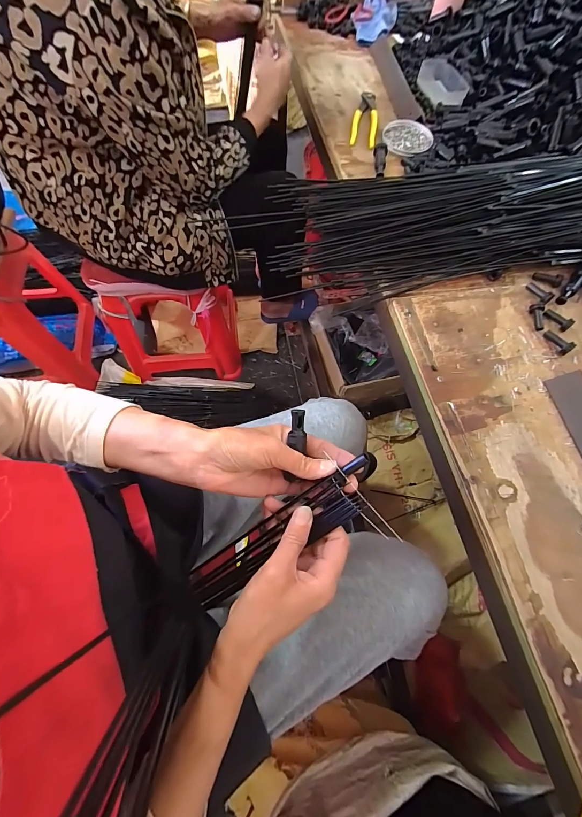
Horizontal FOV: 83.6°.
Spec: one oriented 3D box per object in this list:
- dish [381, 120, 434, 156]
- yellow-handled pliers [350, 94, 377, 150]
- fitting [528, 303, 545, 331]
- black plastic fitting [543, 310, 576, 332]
[{"bbox_3d":[0.215,-0.502,0.603,0.090,0.012,0.095,1,68,-3],"label":"dish"},{"bbox_3d":[0.142,-0.551,0.617,0.046,0.011,0.162,11,68,2],"label":"yellow-handled pliers"},{"bbox_3d":[0.345,-0.128,0.456,0.017,0.012,0.040,13,68,2],"label":"fitting"},{"bbox_3d":[0.377,-0.126,0.459,0.017,0.014,0.038,-36,74,-16],"label":"black plastic fitting"}]

